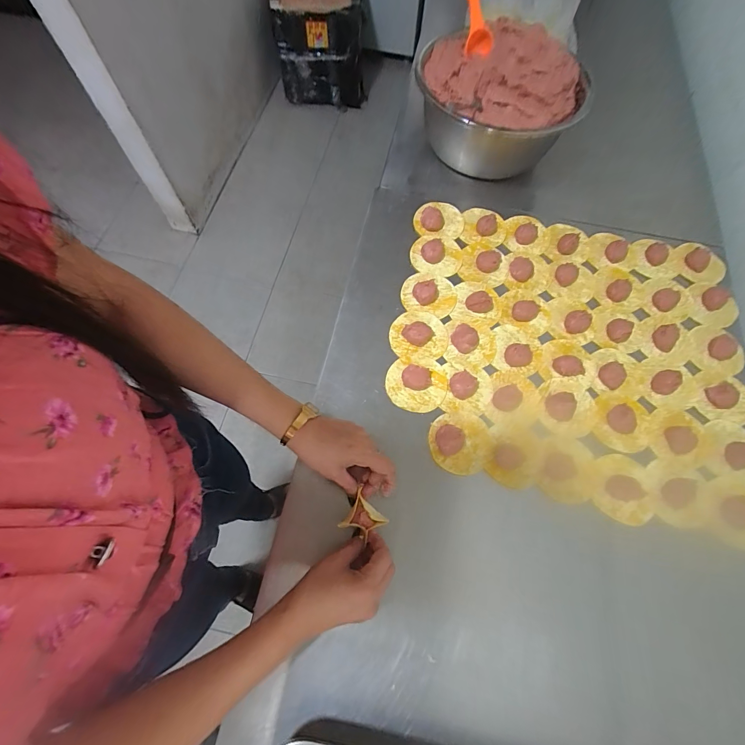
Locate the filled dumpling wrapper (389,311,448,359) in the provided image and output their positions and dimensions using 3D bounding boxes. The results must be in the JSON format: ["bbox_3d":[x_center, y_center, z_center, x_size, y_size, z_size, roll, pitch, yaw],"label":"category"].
[{"bbox_3d":[0.068,-0.057,0.527,0.084,0.020,0.075,-1,68,-2],"label":"filled dumpling wrapper"}]

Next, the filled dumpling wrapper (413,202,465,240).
[{"bbox_3d":[0.112,-0.256,0.608,0.083,0.025,0.069,0,68,-1],"label":"filled dumpling wrapper"}]

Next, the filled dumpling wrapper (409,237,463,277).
[{"bbox_3d":[0.104,-0.192,0.582,0.081,0.023,0.073,12,68,4],"label":"filled dumpling wrapper"}]

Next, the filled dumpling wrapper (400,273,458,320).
[{"bbox_3d":[0.088,-0.125,0.553,0.082,0.023,0.075,13,68,4],"label":"filled dumpling wrapper"}]

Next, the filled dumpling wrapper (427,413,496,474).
[{"bbox_3d":[0.117,0.089,0.470,0.082,0.020,0.075,4,68,0],"label":"filled dumpling wrapper"}]

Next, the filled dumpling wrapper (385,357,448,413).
[{"bbox_3d":[0.061,0.012,0.498,0.082,0.023,0.078,9,68,3],"label":"filled dumpling wrapper"}]

